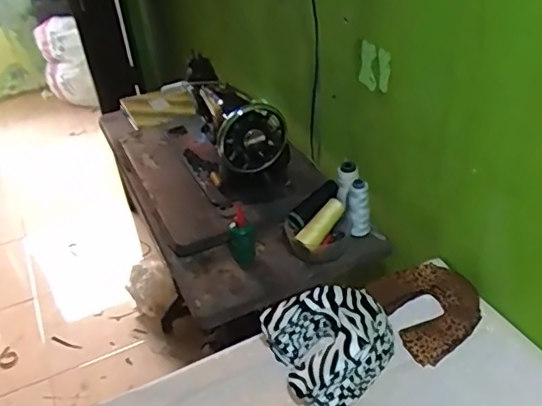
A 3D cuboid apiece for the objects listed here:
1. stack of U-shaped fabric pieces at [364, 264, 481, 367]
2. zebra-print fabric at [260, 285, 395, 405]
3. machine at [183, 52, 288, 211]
[{"bbox_3d":[0.252,0.162,0.895,0.154,0.037,0.164,-22,39,-21],"label":"stack of U-shaped fabric pieces"},{"bbox_3d":[0.074,0.201,0.831,0.179,0.077,0.169,-4,36,3],"label":"zebra-print fabric"},{"bbox_3d":[-0.092,-0.151,1.228,0.166,0.259,0.327,-19,38,-18],"label":"machine"}]

